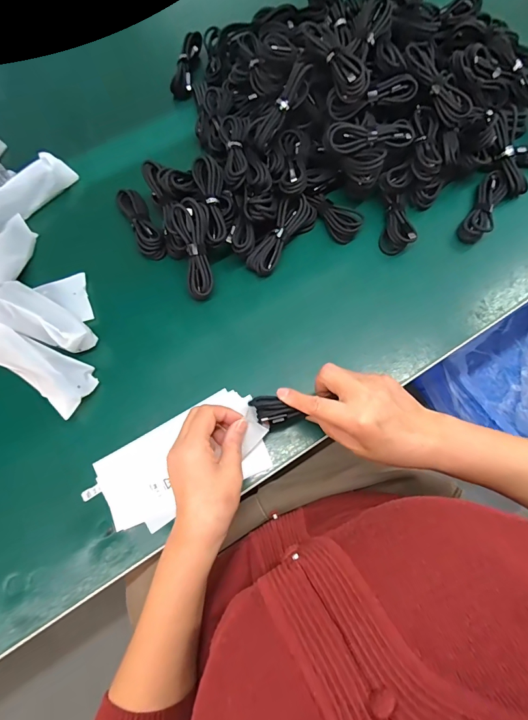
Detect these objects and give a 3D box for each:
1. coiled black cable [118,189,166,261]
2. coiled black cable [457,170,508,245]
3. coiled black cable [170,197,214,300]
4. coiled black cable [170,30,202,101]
[{"bbox_3d":[-0.159,-0.178,0.477,0.032,0.020,0.106,-25,73,-8],"label":"coiled black cable"},{"bbox_3d":[0.290,-0.200,0.482,0.034,0.019,0.113,28,74,9],"label":"coiled black cable"},{"bbox_3d":[-0.082,-0.128,0.432,0.036,0.019,0.110,-10,102,-3],"label":"coiled black cable"},{"bbox_3d":[-0.117,-0.458,0.567,0.030,0.022,0.103,13,86,4],"label":"coiled black cable"}]

